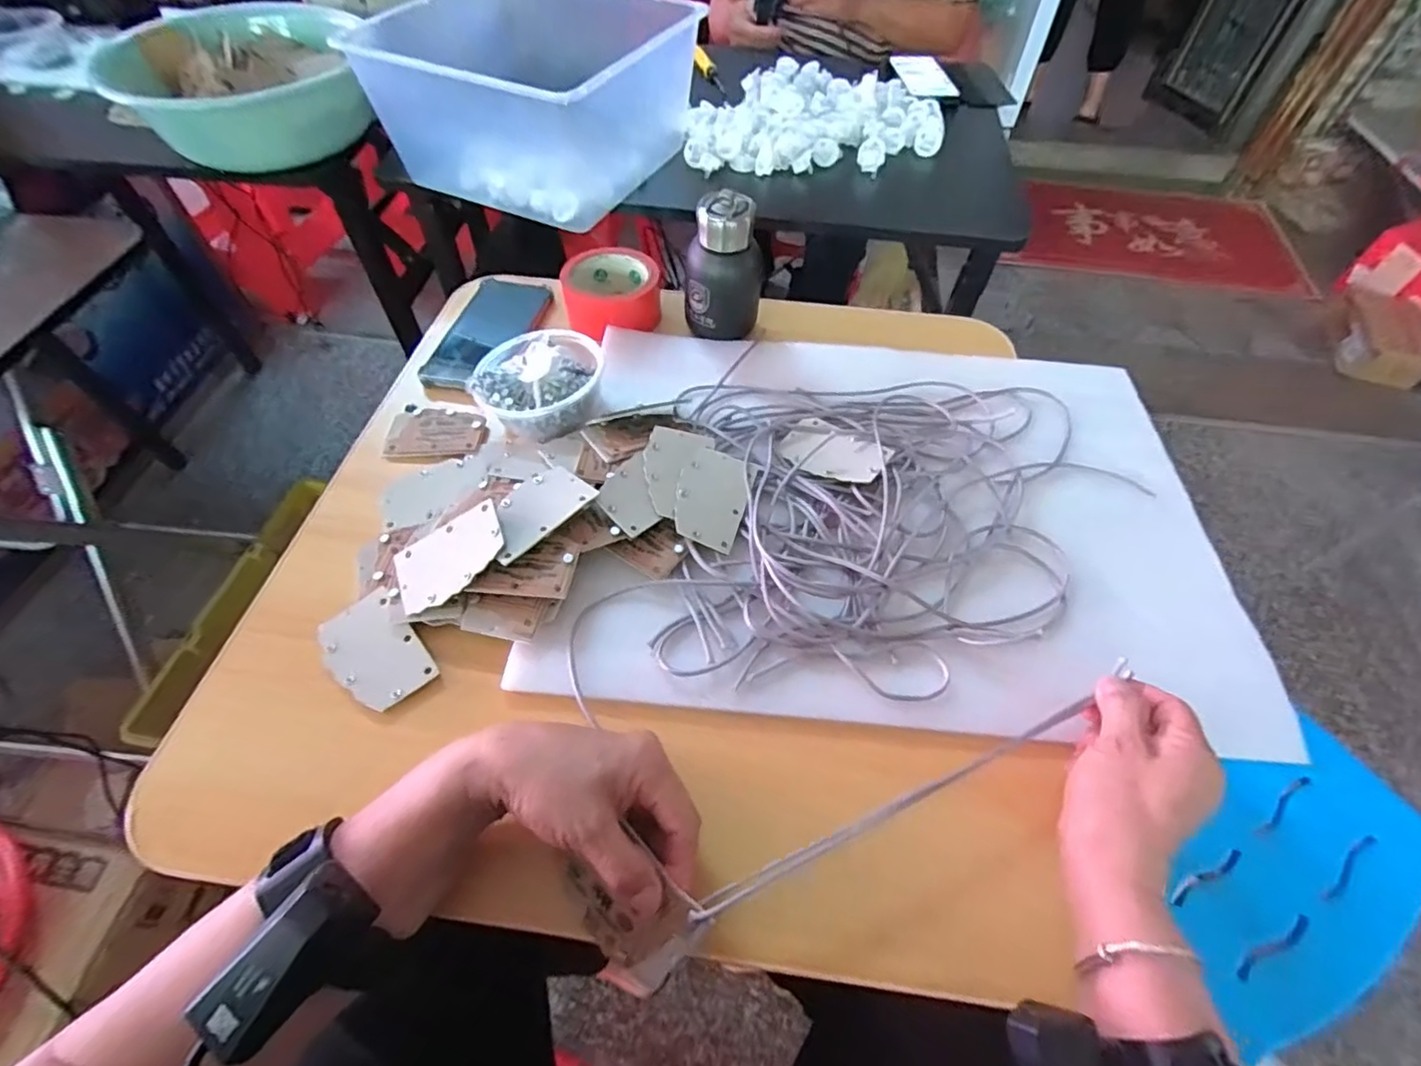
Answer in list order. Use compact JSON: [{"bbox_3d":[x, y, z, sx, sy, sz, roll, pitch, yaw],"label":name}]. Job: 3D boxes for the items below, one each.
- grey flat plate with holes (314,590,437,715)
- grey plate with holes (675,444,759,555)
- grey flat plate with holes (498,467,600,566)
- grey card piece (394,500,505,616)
[{"bbox_3d":[-0.231,0.082,0.422,0.055,0.008,0.084,-36,64,-17],"label":"grey flat plate with holes"},{"bbox_3d":[0.002,-0.029,0.479,0.055,0.005,0.084,19,60,-1],"label":"grey plate with holes"},{"bbox_3d":[-0.131,-0.019,0.451,0.054,0.007,0.083,33,60,31],"label":"grey flat plate with holes"},{"bbox_3d":[-0.185,0.017,0.436,0.084,0.006,0.053,-34,63,6],"label":"grey card piece"}]

